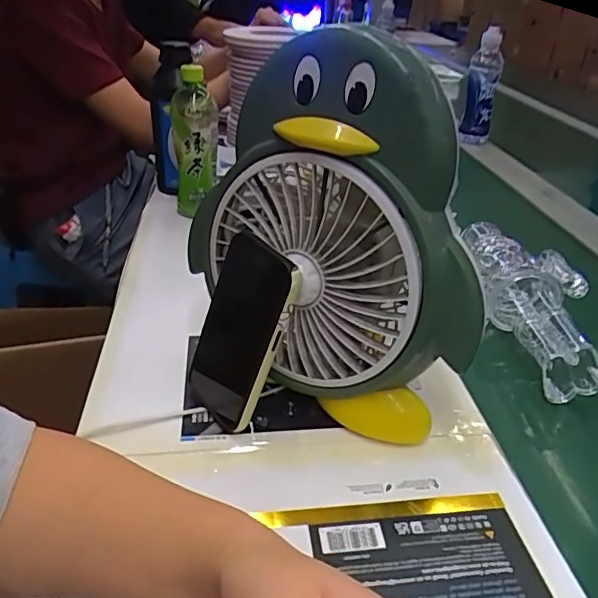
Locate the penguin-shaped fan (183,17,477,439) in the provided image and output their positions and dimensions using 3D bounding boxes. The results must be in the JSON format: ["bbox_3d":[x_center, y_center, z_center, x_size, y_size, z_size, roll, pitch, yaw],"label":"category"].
[{"bbox_3d":[0.019,-0.043,0.432,0.097,0.285,0.239,-24,40,-37],"label":"penguin-shaped fan"}]

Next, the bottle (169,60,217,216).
[{"bbox_3d":[-0.149,-0.220,0.797,0.063,0.197,0.056,-2,31,-8],"label":"bottle"}]

